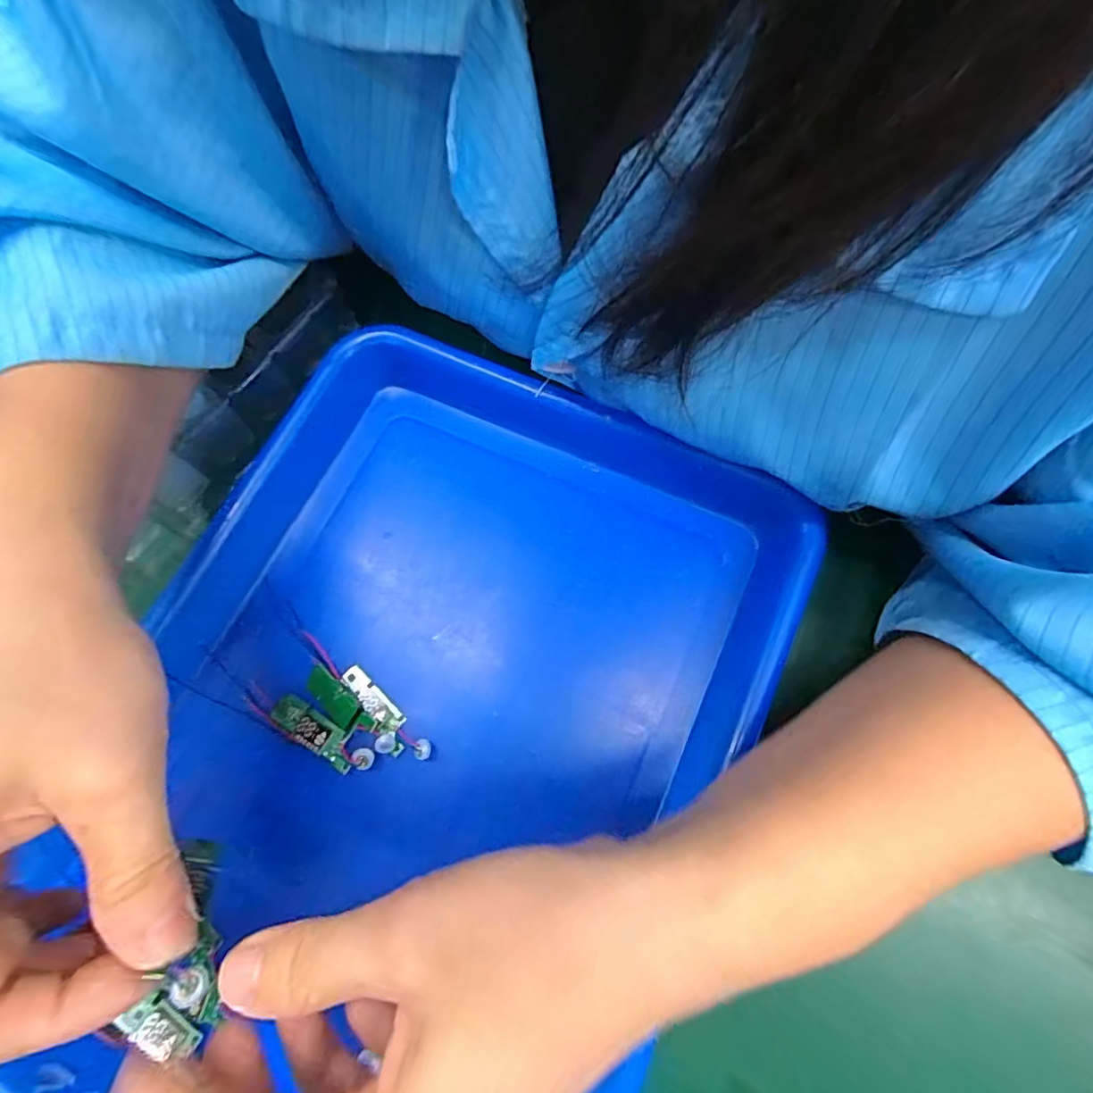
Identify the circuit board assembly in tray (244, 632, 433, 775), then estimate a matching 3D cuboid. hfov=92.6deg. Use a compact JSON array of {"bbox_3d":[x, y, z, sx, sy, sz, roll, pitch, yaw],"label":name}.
[{"bbox_3d":[-0.089,0.072,0.224,0.078,0.010,0.036,28,79,12],"label":"circuit board assembly in tray"}]

